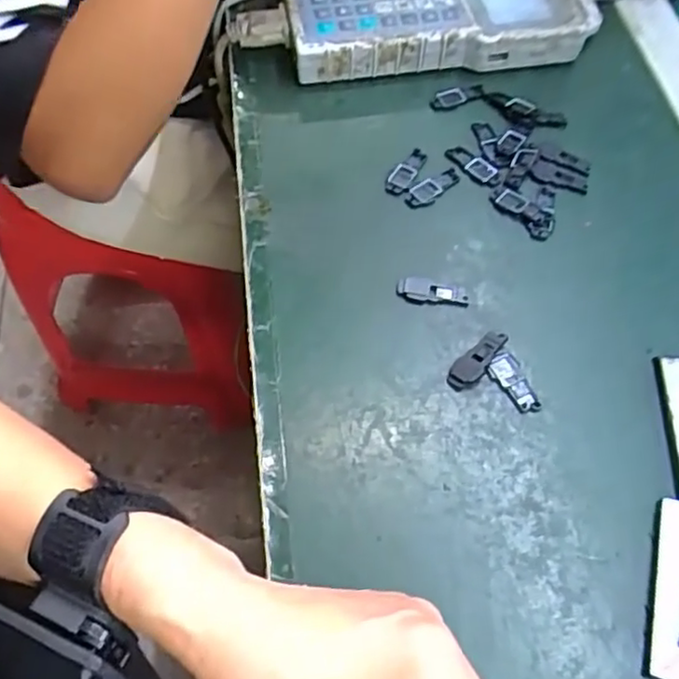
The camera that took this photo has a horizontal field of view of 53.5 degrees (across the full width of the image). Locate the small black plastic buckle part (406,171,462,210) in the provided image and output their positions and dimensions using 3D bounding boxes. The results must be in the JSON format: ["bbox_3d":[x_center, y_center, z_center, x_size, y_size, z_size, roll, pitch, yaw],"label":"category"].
[{"bbox_3d":[0.060,-0.097,0.427,0.041,0.004,0.015,-35,66,-18],"label":"small black plastic buckle part"}]

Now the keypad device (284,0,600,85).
[{"bbox_3d":[0.072,-0.244,0.495,0.221,0.031,0.110,-7,60,-4],"label":"keypad device"}]

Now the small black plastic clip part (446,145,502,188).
[{"bbox_3d":[0.088,-0.113,0.438,0.016,0.004,0.041,-40,67,-20],"label":"small black plastic clip part"}]

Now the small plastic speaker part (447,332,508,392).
[{"bbox_3d":[0.075,0.011,0.364,0.015,0.004,0.043,37,67,19],"label":"small plastic speaker part"}]

